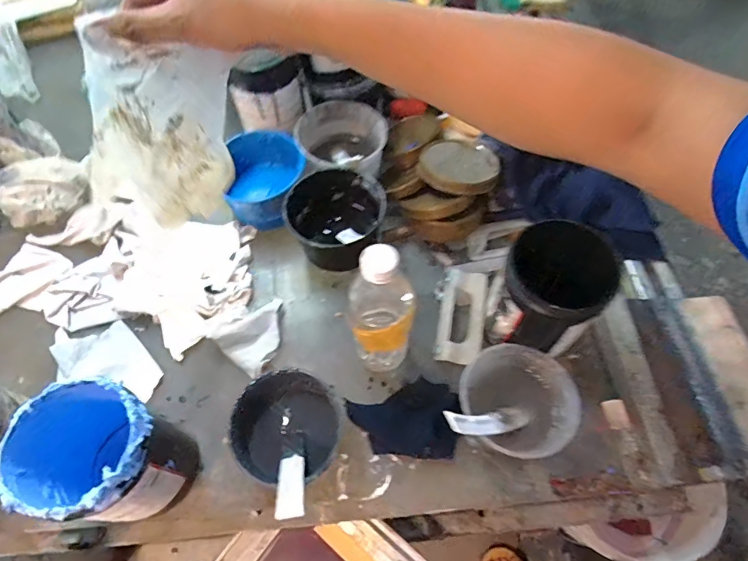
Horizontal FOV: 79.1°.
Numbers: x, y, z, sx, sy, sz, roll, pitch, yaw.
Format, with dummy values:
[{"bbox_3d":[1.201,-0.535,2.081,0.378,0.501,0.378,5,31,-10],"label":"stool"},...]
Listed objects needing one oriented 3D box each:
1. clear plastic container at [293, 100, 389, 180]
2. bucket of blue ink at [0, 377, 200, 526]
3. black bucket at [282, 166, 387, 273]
[{"bbox_3d":[-0.047,-0.188,0.654,0.119,0.073,0.125,0,61,1],"label":"clear plastic container"},{"bbox_3d":[-0.244,0.164,0.425,0.113,0.152,0.103,0,61,1],"label":"bucket of blue ink"},{"bbox_3d":[-0.048,-0.081,0.603,0.117,0.075,0.135,-35,66,-17],"label":"black bucket"}]

